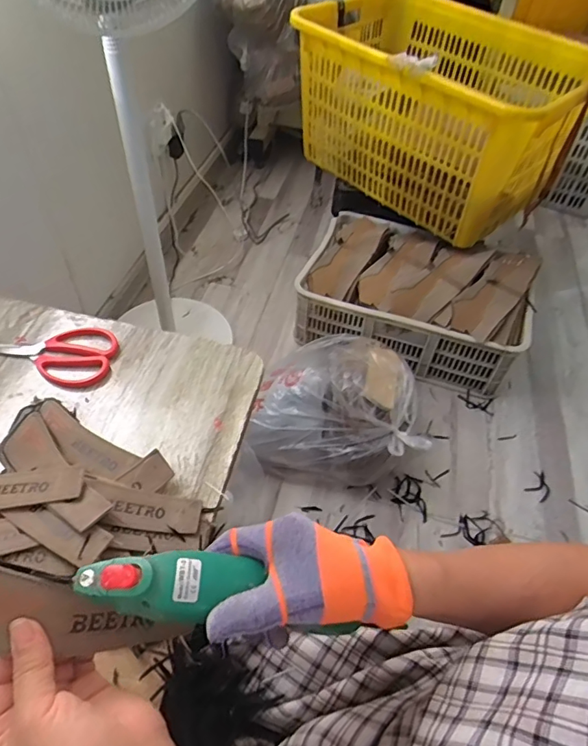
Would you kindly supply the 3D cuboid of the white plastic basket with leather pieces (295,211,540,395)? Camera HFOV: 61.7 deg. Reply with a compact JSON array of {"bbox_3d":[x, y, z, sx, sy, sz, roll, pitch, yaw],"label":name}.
[{"bbox_3d":[0.340,-0.229,1.381,0.595,0.206,0.412,18,52,13],"label":"white plastic basket with leather pieces"}]

